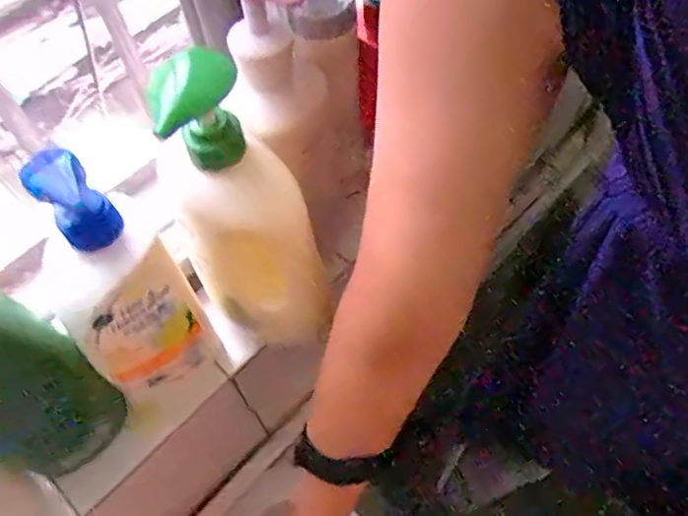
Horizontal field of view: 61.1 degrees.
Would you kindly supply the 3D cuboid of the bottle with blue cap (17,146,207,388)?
[{"bbox_3d":[-0.156,0.020,0.397,0.079,0.216,0.053,-35,53,-17],"label":"bottle with blue cap"}]

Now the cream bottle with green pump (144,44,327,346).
[{"bbox_3d":[-0.061,-0.025,0.392,0.077,0.227,0.072,-9,59,-2],"label":"cream bottle with green pump"}]

